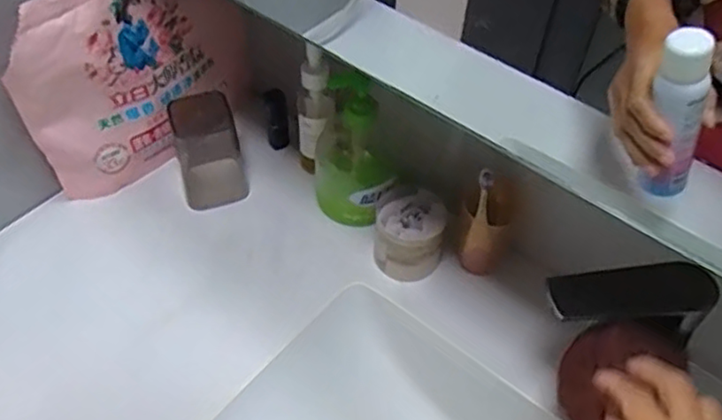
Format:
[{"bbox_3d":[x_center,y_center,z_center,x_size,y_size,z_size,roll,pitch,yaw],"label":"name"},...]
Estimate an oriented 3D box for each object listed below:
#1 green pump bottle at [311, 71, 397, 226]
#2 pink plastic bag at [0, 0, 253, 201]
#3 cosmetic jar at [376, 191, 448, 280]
[{"bbox_3d":[-0.008,-0.053,0.607,0.071,0.147,0.077,1,51,-1],"label":"green pump bottle"},{"bbox_3d":[-0.203,-0.131,0.623,0.037,0.212,0.229,37,59,25],"label":"pink plastic bag"},{"bbox_3d":[0.046,0.023,0.604,0.064,0.063,0.060,18,53,13],"label":"cosmetic jar"}]

